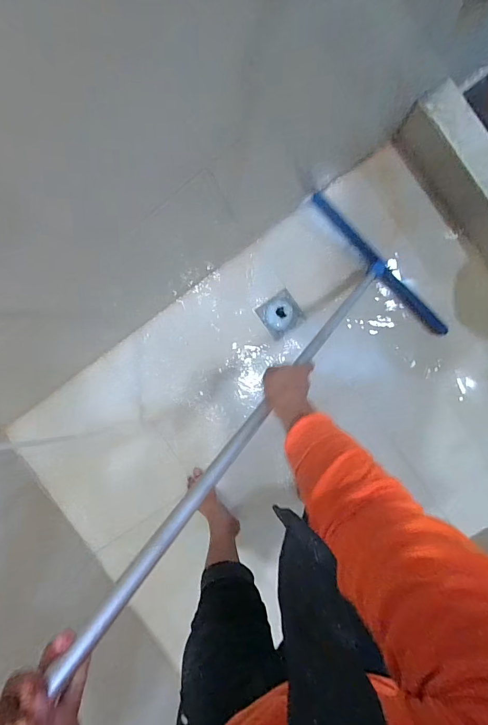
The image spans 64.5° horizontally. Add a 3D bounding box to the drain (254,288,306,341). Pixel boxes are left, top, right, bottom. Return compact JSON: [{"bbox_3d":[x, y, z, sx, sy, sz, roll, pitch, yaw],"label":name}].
[{"bbox_3d":[0.115,-0.149,1.212,0.119,0.024,0.119,-33,93,9],"label":"drain"}]

